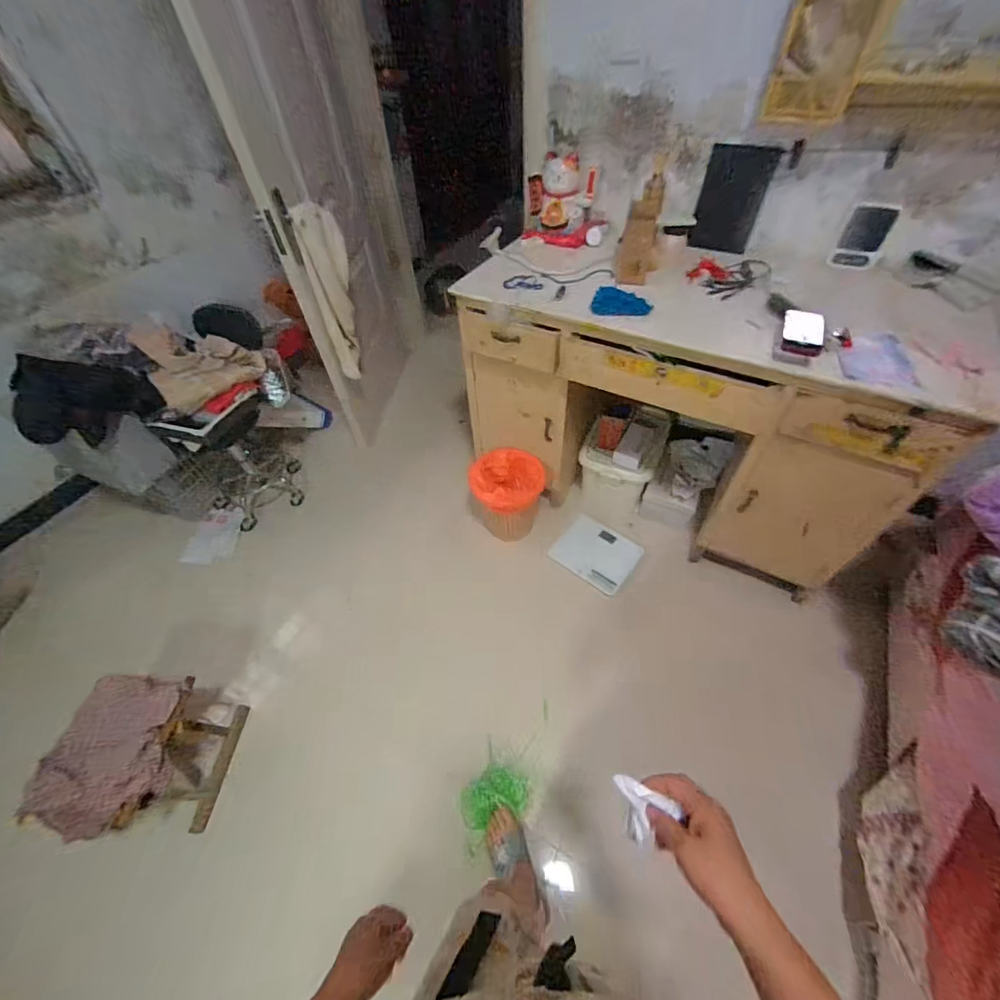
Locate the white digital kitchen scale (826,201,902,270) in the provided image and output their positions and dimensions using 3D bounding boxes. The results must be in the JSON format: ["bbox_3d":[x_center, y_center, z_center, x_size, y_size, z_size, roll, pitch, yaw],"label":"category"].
[{"bbox_3d":[1.033,-0.748,1.217,0.115,0.151,0.027,24,57,21],"label":"white digital kitchen scale"}]

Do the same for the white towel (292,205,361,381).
[{"bbox_3d":[-0.596,-0.742,1.561,0.061,0.540,0.192,13,53,13],"label":"white towel"}]

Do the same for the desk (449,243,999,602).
[{"bbox_3d":[0.577,-0.371,1.469,1.299,0.745,0.657,22,56,19],"label":"desk"}]

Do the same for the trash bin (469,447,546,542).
[{"bbox_3d":[0.034,-0.008,1.614,0.246,0.359,0.221,4,52,7],"label":"trash bin"}]

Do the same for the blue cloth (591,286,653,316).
[{"bbox_3d":[0.324,-0.521,1.132,0.149,0.035,0.082,15,54,15],"label":"blue cloth"}]

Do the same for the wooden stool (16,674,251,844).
[{"bbox_3d":[-0.897,0.658,1.098,0.231,0.350,0.327,4,52,7],"label":"wooden stool"}]

